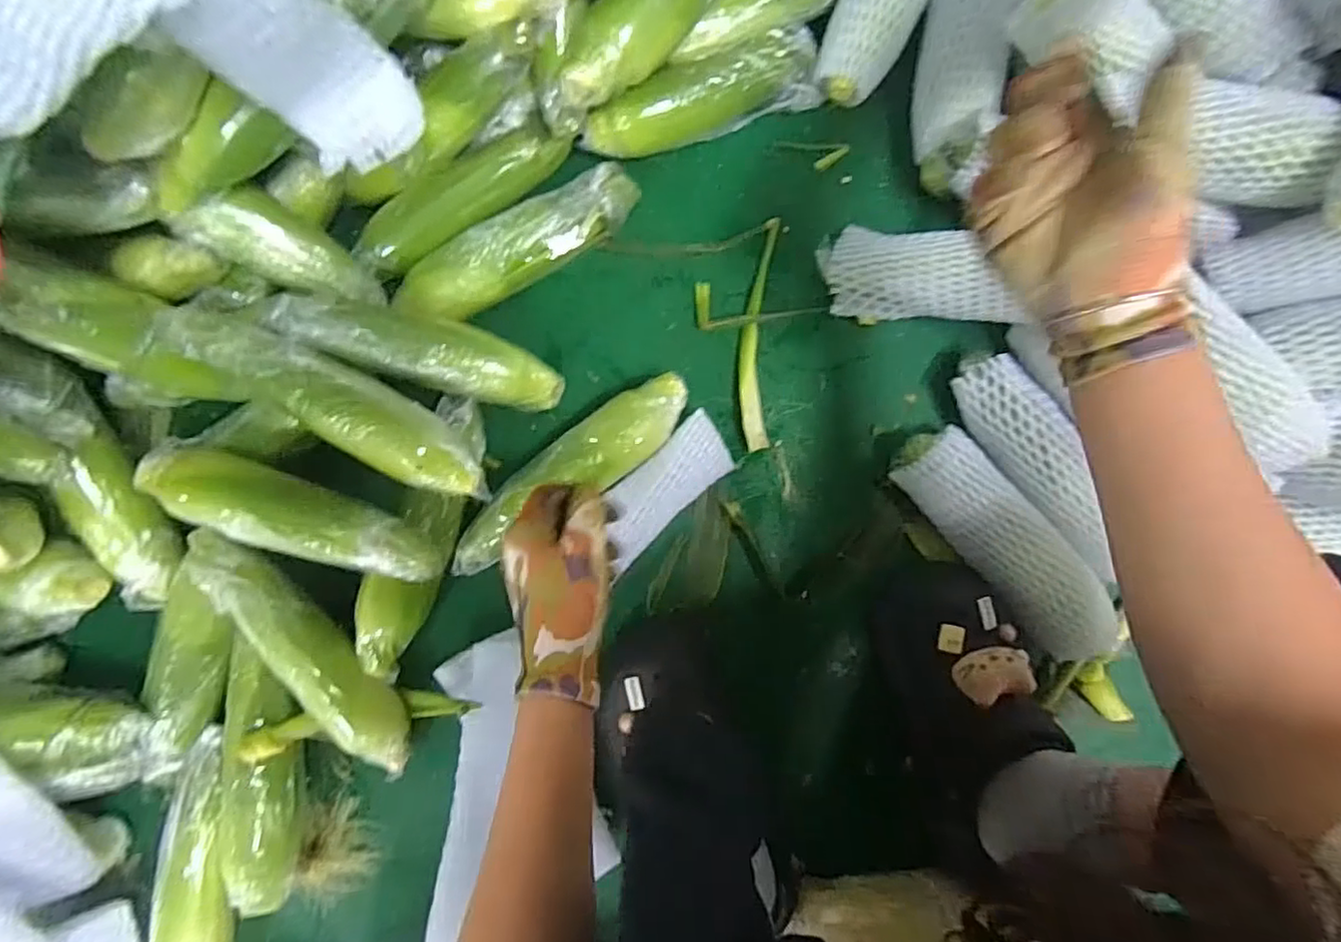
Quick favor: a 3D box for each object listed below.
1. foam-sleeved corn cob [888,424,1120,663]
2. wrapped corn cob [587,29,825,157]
[{"bbox_3d":[0.275,0.056,0.531,0.068,0.069,0.211,-40,88,-2],"label":"foam-sleeved corn cob"},{"bbox_3d":[0.030,-0.324,0.557,0.220,0.042,0.058,-21,87,-2],"label":"wrapped corn cob"}]

